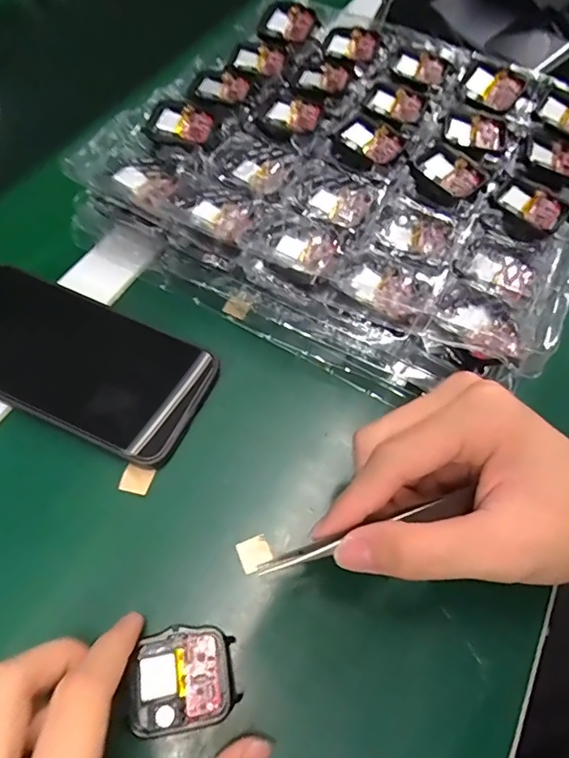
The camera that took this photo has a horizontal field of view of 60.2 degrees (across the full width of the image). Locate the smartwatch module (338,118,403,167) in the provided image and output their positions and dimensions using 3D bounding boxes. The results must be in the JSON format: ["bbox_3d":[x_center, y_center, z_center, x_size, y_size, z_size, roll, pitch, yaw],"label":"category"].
[{"bbox_3d":[0.058,-0.158,0.325,0.040,0.006,0.029,35,64,17],"label":"smartwatch module"}]

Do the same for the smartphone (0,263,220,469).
[{"bbox_3d":[-0.124,-0.013,0.286,0.160,0.008,0.077,23,62,9],"label":"smartphone"}]

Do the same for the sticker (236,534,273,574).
[{"bbox_3d":[-0.015,0.087,0.245,0.016,0.004,0.015,-20,63,-14],"label":"sticker"}]

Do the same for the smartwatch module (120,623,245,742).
[{"bbox_3d":[-0.046,0.131,0.214,0.047,0.012,0.037,-8,58,-7],"label":"smartwatch module"}]

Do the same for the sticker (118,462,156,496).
[{"bbox_3d":[-0.078,0.053,0.260,0.016,0.004,0.015,14,60,6],"label":"sticker"}]

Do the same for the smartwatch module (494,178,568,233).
[{"bbox_3d":[0.151,-0.105,0.303,0.044,0.011,0.036,33,64,16],"label":"smartwatch module"}]

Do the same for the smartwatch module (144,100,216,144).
[{"bbox_3d":[-0.070,-0.170,0.325,0.043,0.008,0.035,14,60,6],"label":"smartwatch module"}]

